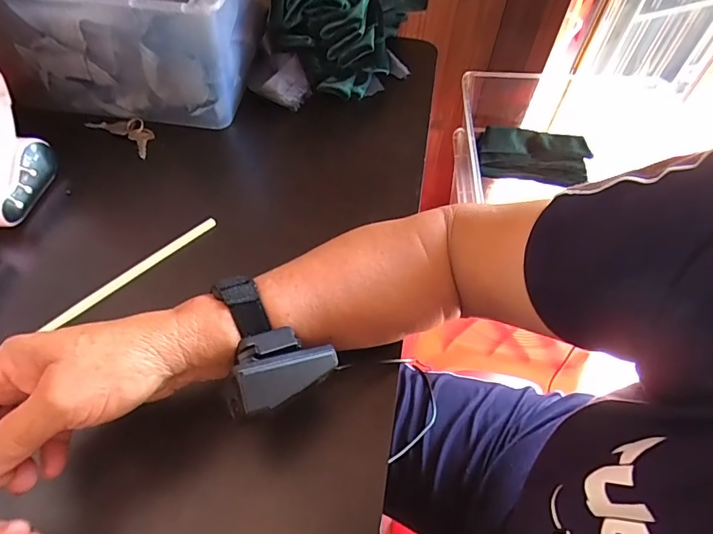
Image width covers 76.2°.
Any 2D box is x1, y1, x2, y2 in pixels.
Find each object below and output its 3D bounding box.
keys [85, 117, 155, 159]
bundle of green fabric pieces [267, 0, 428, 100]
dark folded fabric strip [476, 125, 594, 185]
[{"bbox_3d":[-0.250,-0.150,0.499,0.081,0.010,0.040,28,57,16],"label":"keys"},{"bbox_3d":[-0.008,-0.313,0.557,0.163,0.110,0.199,22,56,13],"label":"bundle of green fabric pieces"},{"bbox_3d":[0.280,-0.178,0.727,0.169,0.076,0.023,7,22,4],"label":"dark folded fabric strip"}]

